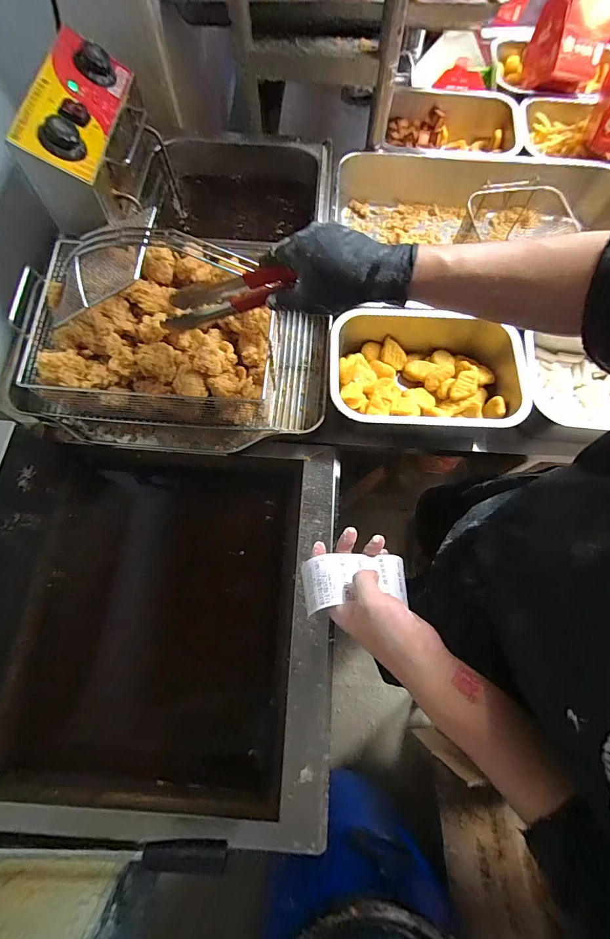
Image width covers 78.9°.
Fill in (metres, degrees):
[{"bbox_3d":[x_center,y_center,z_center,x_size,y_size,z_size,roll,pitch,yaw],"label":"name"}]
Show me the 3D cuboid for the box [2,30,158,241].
[{"bbox_3d":[-0.328,-0.514,0.579,0.112,0.136,0.264,1,71,0],"label":"box"}]

